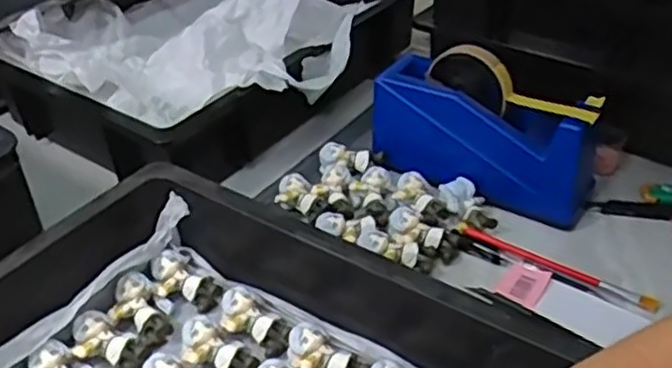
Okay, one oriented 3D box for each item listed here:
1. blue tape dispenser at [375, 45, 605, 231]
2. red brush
[{"bbox_3d":[0.131,-0.053,0.640,0.208,0.111,0.055,24,43,30],"label":"blue tape dispenser"},{"bbox_3d":[0.173,0.063,0.573,0.165,0.007,0.013,21,42,27],"label":"red brush"}]

